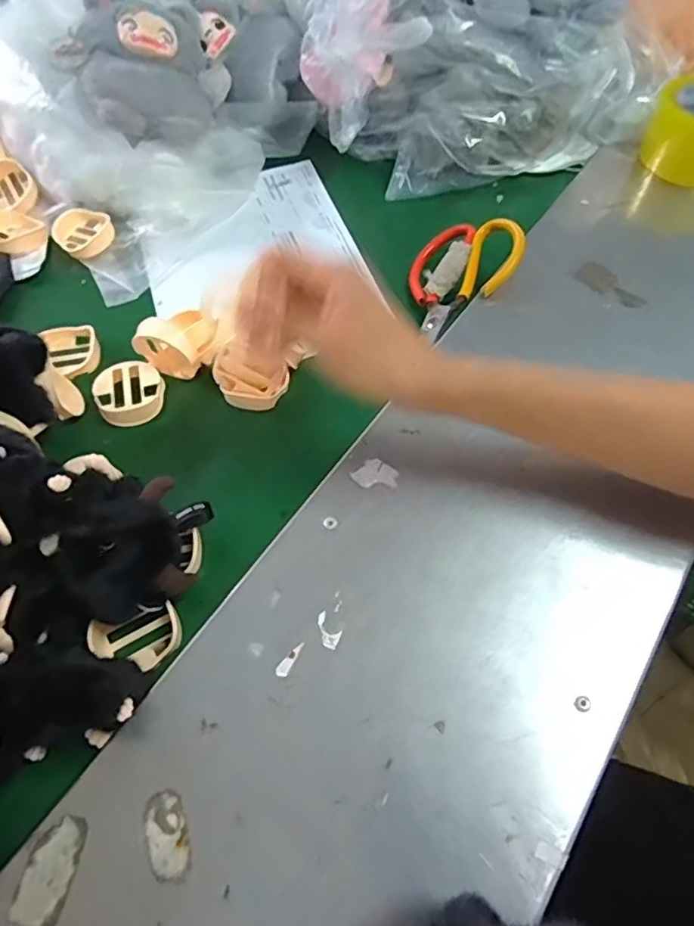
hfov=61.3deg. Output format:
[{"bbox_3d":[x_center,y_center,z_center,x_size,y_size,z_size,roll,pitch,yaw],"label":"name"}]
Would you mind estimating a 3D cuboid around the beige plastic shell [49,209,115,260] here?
[{"bbox_3d":[-0.276,-0.241,0.612,0.065,0.016,0.056,35,66,21],"label":"beige plastic shell"}]

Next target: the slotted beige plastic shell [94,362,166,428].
[{"bbox_3d":[-0.182,-0.059,0.494,0.056,0.017,0.055,-1,58,2],"label":"slotted beige plastic shell"}]

